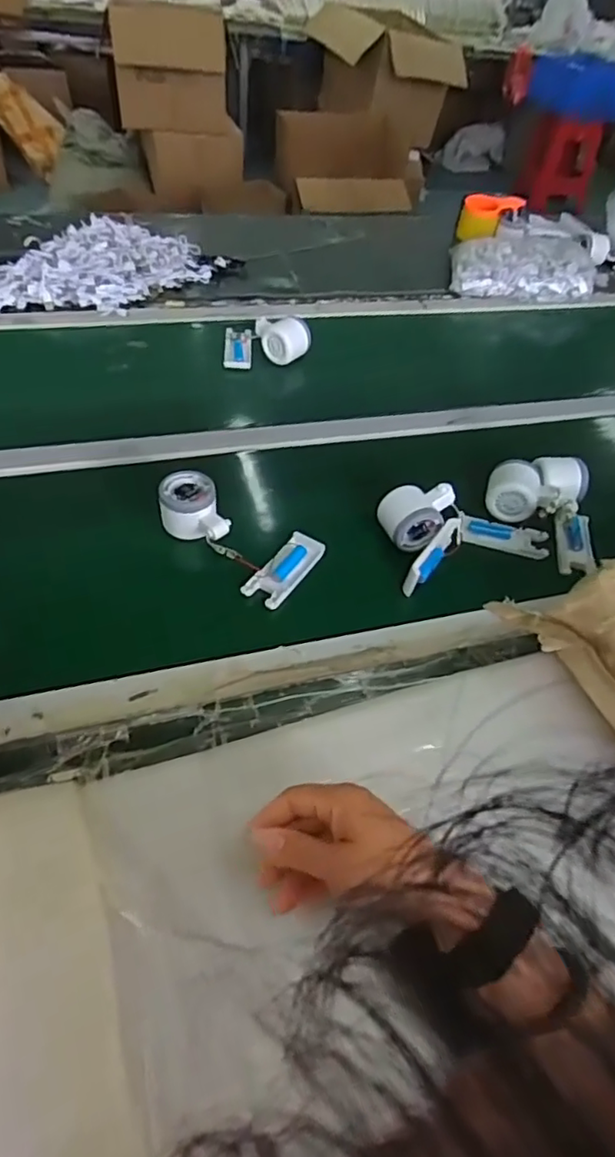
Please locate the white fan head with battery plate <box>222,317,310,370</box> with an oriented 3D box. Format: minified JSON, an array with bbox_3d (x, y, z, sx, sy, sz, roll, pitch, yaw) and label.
[{"bbox_3d":[-0.062,-0.366,0.895,0.128,0.054,0.090,-2,50,-8],"label":"white fan head with battery plate"}]

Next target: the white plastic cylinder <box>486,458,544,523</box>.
[{"bbox_3d":[0.244,-0.106,0.701,0.057,0.054,0.053,19,50,10],"label":"white plastic cylinder"}]

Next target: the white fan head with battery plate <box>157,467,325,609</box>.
[{"bbox_3d":[-0.081,-0.045,0.630,0.177,0.044,0.096,33,53,4],"label":"white fan head with battery plate"}]

